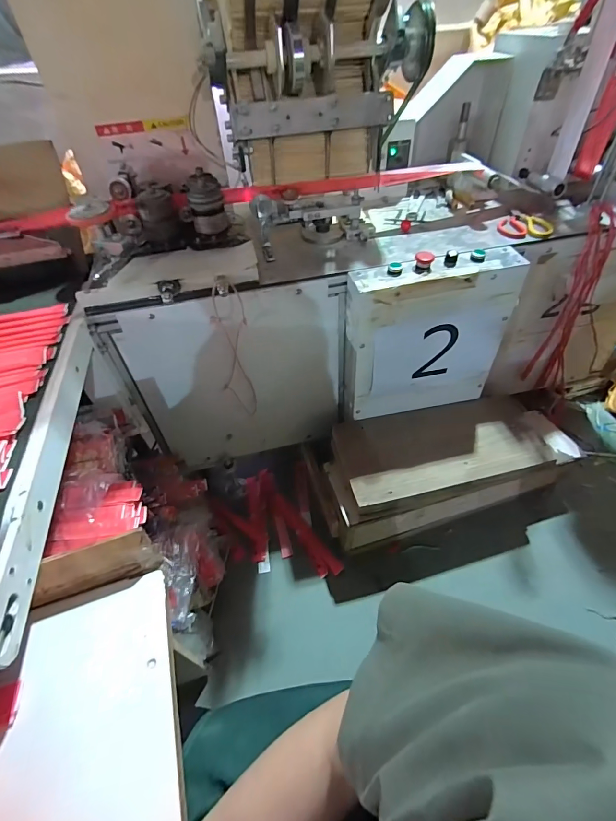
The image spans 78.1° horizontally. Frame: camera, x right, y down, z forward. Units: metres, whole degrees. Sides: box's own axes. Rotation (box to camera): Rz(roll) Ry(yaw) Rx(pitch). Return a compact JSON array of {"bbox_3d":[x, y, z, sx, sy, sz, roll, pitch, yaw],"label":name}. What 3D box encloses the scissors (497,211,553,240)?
[{"bbox_3d":[0.487,-0.419,0.853,0.108,0.017,0.140,15,50,17],"label":"scissors"}]

